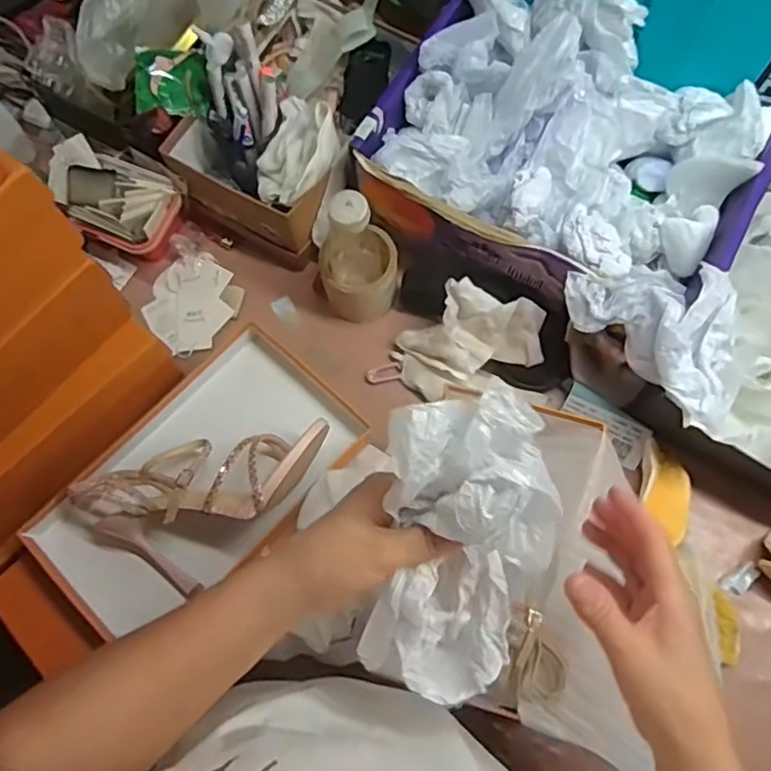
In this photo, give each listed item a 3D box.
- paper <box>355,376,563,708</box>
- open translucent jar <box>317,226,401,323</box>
[{"bbox_3d":[0.049,0.098,0.377,0.104,0.049,0.199,7,110,4],"label":"paper"},{"bbox_3d":[-0.031,-0.130,0.730,0.089,0.085,0.080,-6,71,0],"label":"open translucent jar"}]

